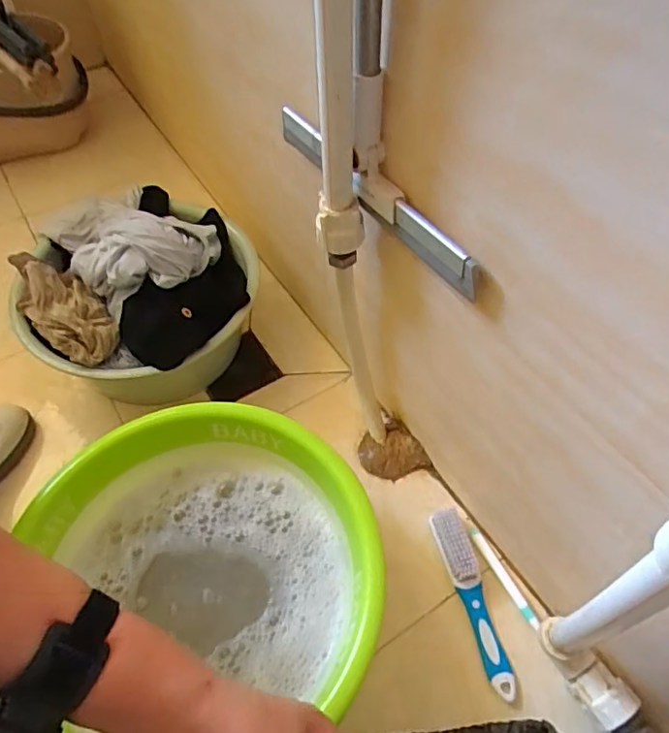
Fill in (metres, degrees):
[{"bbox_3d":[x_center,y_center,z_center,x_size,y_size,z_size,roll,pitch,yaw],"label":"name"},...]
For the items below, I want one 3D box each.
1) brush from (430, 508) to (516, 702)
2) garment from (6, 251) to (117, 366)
[{"bbox_3d":[0.145,0.242,0.583,0.036,0.024,0.188,-12,55,-5],"label":"brush"},{"bbox_3d":[-0.322,-0.068,0.659,0.077,0.069,0.161,-42,85,-20],"label":"garment"}]

